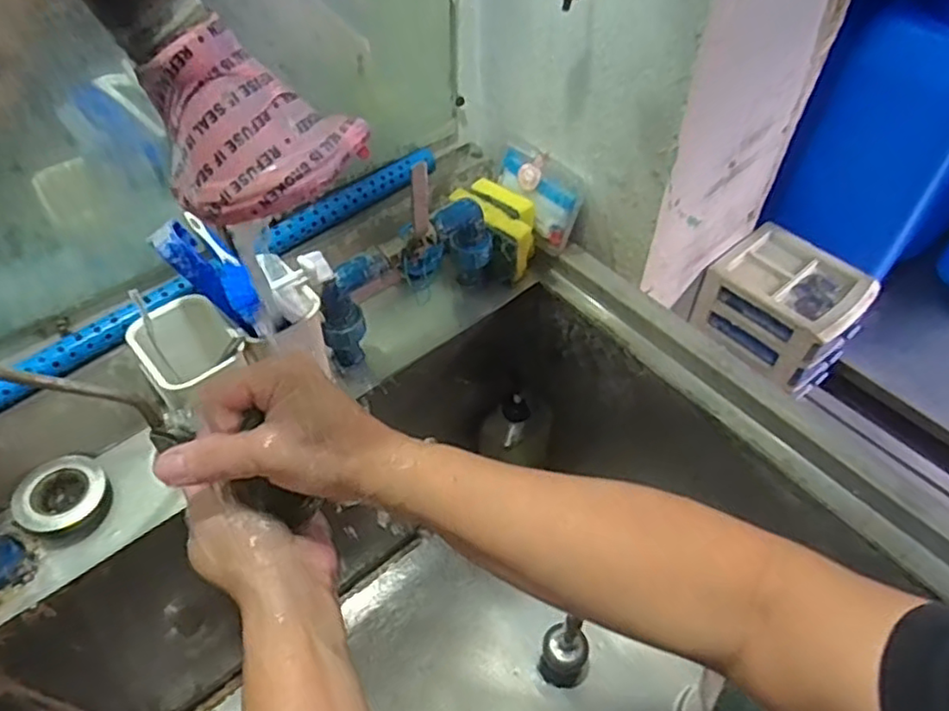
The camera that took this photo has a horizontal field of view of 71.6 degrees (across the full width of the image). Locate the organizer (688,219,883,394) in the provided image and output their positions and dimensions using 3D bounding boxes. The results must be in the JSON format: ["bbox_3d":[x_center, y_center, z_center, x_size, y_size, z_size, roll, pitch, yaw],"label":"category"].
[{"bbox_3d":[0.395,-0.057,0.856,0.138,0.128,0.175,-37,61,-25],"label":"organizer"}]

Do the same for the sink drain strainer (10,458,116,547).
[{"bbox_3d":[-0.348,0.120,0.558,0.070,0.029,0.067,0,52,0],"label":"sink drain strainer"}]

